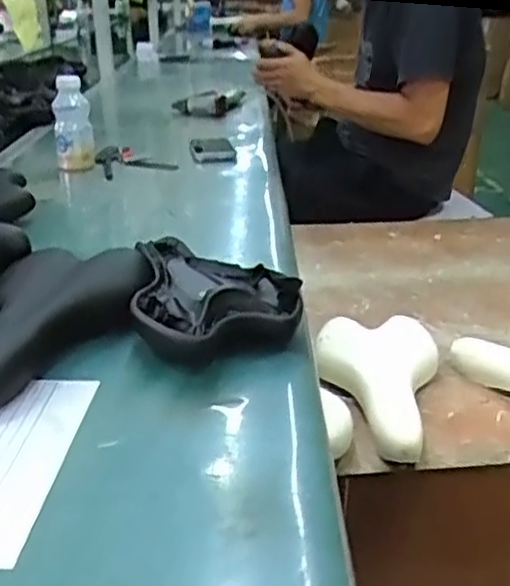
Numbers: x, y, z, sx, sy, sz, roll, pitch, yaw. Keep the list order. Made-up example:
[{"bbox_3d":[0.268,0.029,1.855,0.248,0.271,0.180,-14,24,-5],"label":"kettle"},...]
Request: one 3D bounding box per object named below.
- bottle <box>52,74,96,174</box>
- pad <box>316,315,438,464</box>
[{"bbox_3d":[-0.324,-0.306,1.274,0.063,0.157,0.059,-5,25,-15],"label":"bottle"},{"bbox_3d":[0.141,0.096,0.872,0.149,0.043,0.272,8,26,17],"label":"pad"}]

